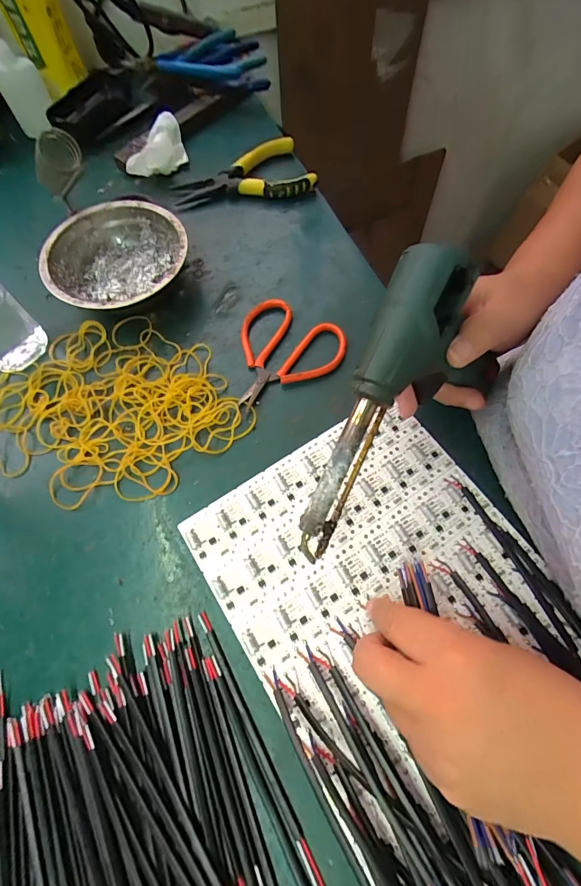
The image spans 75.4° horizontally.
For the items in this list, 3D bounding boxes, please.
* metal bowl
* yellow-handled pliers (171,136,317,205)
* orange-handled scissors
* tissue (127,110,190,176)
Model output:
[{"bbox_3d":[-0.156,-0.163,0.351,0.121,0.043,0.116,0,67,0],"label":"metal bowl"},{"bbox_3d":[-0.050,-0.280,0.395,0.140,0.030,0.061,-15,68,-7],"label":"yellow-handled pliers"},{"bbox_3d":[-0.009,-0.088,0.335,0.105,0.009,0.088,-25,69,-10],"label":"orange-handled scissors"},{"bbox_3d":[-0.146,-0.316,0.402,0.064,0.039,0.052,-15,68,-7],"label":"tissue"}]

